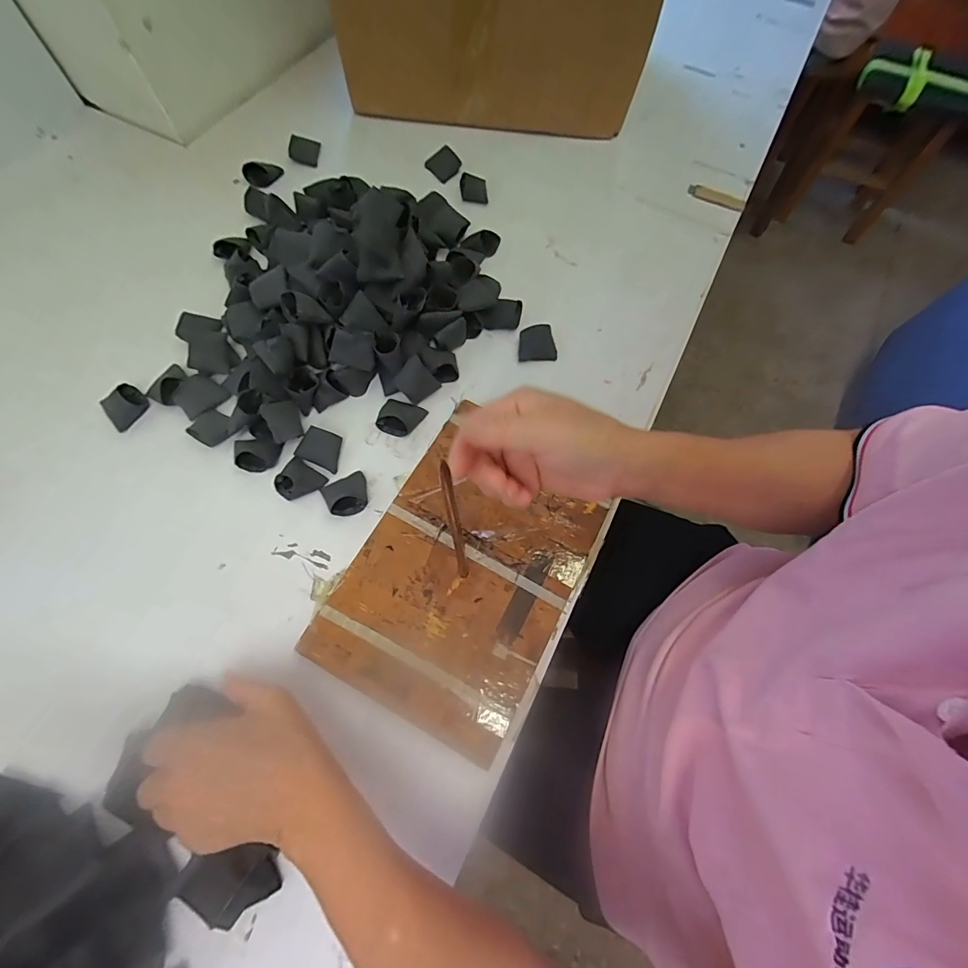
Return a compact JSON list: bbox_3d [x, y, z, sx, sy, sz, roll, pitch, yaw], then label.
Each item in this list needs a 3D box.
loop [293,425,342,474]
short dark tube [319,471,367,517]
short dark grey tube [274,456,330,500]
[{"bbox_3d":[-0.154,-0.034,0.409,0.039,0.019,0.032,23,70,6],"label":"loop"},{"bbox_3d":[-0.126,0.007,0.392,0.039,0.027,0.038,-29,73,-12],"label":"short dark tube"},{"bbox_3d":[-0.171,-0.003,0.395,0.037,0.018,0.036,32,71,10],"label":"short dark grey tube"}]

